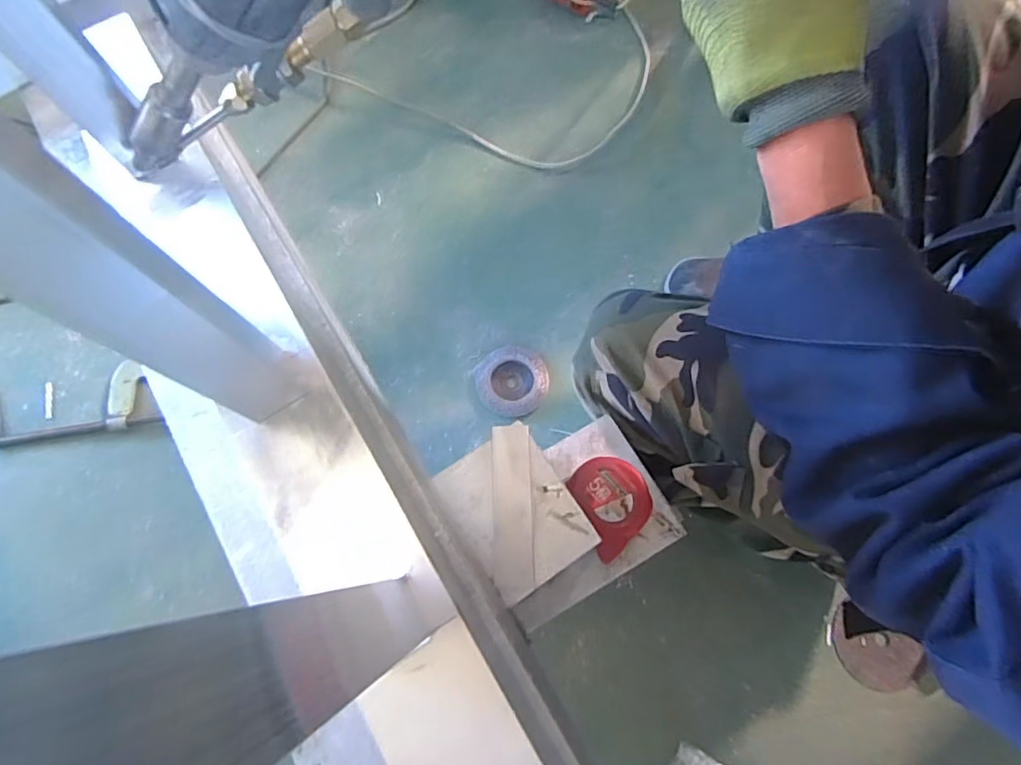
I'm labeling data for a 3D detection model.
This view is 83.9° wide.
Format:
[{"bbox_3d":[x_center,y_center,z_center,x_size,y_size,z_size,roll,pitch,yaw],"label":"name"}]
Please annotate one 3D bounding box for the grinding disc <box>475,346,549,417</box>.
[{"bbox_3d":[0.002,-0.004,0.751,0.092,0.008,0.093,-5,74,0],"label":"grinding disc"}]

